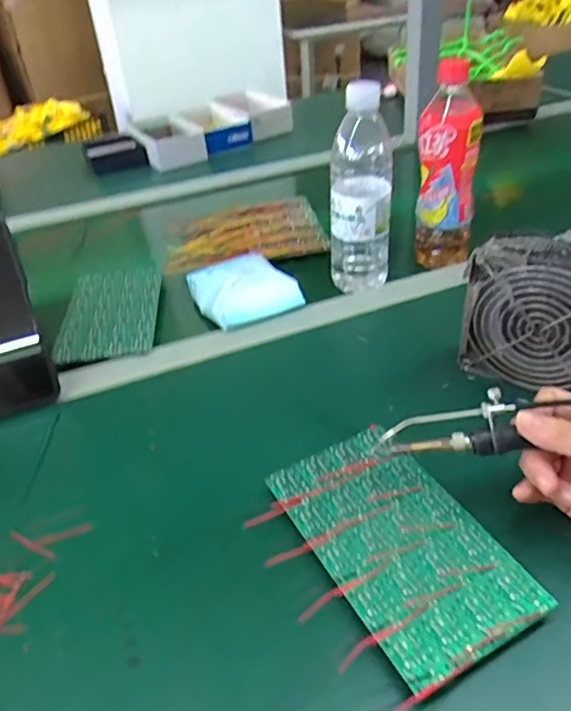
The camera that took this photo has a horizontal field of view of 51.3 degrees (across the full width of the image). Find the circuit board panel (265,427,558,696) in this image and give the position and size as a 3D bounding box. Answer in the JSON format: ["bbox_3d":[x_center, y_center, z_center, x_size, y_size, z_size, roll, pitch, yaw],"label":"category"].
[{"bbox_3d":[0.071,0.121,0.390,0.100,0.016,0.171,-22,40,-22],"label":"circuit board panel"}]

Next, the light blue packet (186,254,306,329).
[{"bbox_3d":[-0.047,-0.078,0.651,0.101,0.036,0.107,-18,39,-18],"label":"light blue packet"}]

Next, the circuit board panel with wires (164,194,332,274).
[{"bbox_3d":[-0.053,-0.162,0.780,0.199,0.012,0.159,-7,37,-4],"label":"circuit board panel with wires"}]

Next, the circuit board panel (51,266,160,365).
[{"bbox_3d":[-0.191,-0.051,0.655,0.098,0.004,0.179,-7,37,-4],"label":"circuit board panel"}]

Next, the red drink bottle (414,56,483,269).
[{"bbox_3d":[0.178,-0.202,0.657,0.065,0.202,0.072,6,38,14],"label":"red drink bottle"}]

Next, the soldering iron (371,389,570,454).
[{"bbox_3d":[0.163,0.042,0.383,0.206,0.026,0.029,-6,36,17],"label":"soldering iron"}]

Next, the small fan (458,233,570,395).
[{"bbox_3d":[0.208,-0.029,0.481,0.122,0.120,0.045,13,40,21],"label":"small fan"}]

